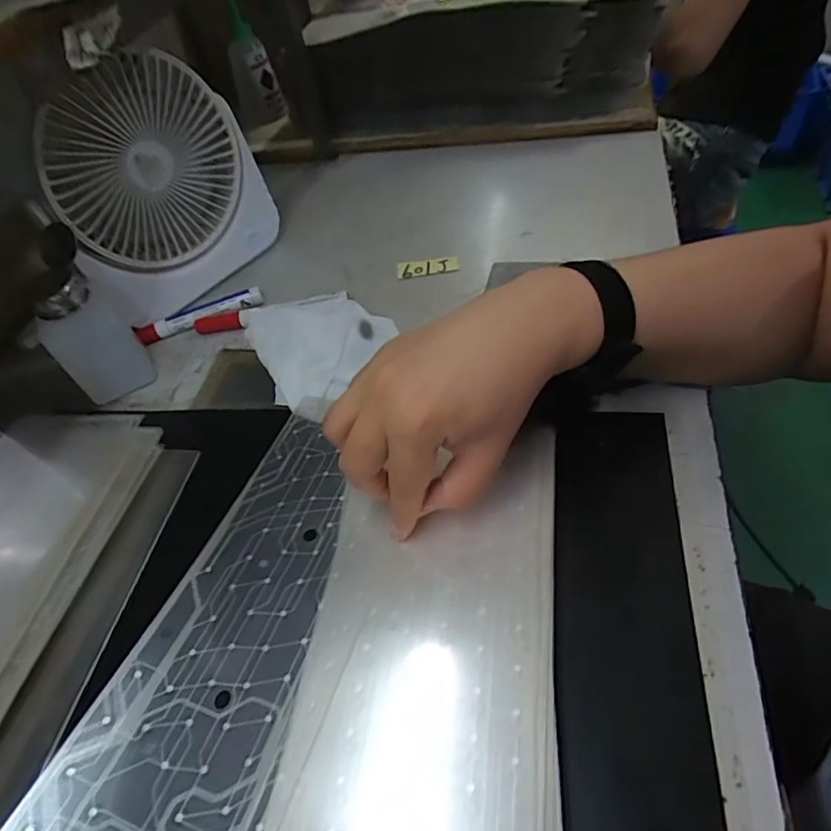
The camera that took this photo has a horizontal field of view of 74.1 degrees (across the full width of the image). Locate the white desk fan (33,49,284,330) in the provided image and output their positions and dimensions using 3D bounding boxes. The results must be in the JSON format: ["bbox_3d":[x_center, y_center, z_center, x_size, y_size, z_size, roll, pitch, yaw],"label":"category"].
[{"bbox_3d":[-0.217,-0.192,0.466,0.045,0.174,0.181,26,58,29],"label":"white desk fan"}]

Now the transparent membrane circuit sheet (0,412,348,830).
[{"bbox_3d":[-0.111,0.153,0.250,0.109,0.020,0.371,13,51,17],"label":"transparent membrane circuit sheet"}]

